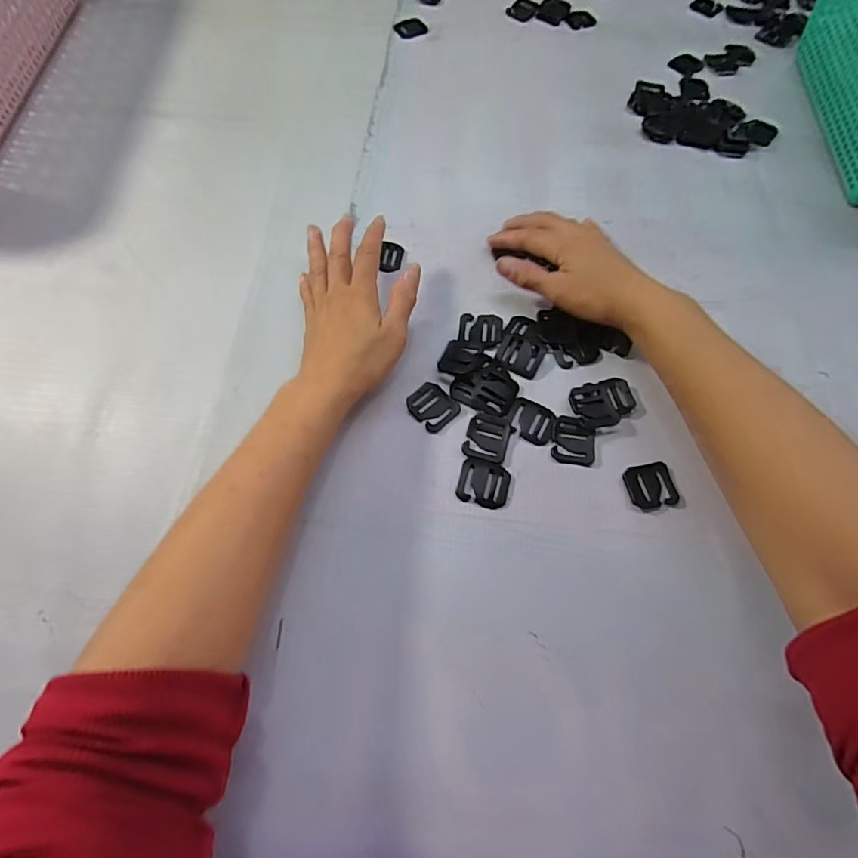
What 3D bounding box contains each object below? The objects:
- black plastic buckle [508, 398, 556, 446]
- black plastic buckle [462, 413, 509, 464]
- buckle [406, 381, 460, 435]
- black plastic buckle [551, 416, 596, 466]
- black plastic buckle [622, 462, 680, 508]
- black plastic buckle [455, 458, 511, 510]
[{"bbox_3d":[0.076,-0.006,0.355,0.034,0.004,0.030,25,68,11],"label":"black plastic buckle"},{"bbox_3d":[0.042,0.005,0.348,0.030,0.004,0.037,10,66,4],"label":"black plastic buckle"},{"bbox_3d":[0.003,-0.017,0.358,0.031,0.004,0.036,-40,72,-16],"label":"buckle"},{"bbox_3d":[0.105,0.008,0.346,0.030,0.005,0.033,10,66,4],"label":"black plastic buckle"},{"bbox_3d":[0.154,0.038,0.333,0.034,0.004,0.029,-9,66,-4],"label":"black plastic buckle"},{"bbox_3d":[0.039,0.037,0.334,0.035,0.004,0.031,15,66,6],"label":"black plastic buckle"}]

